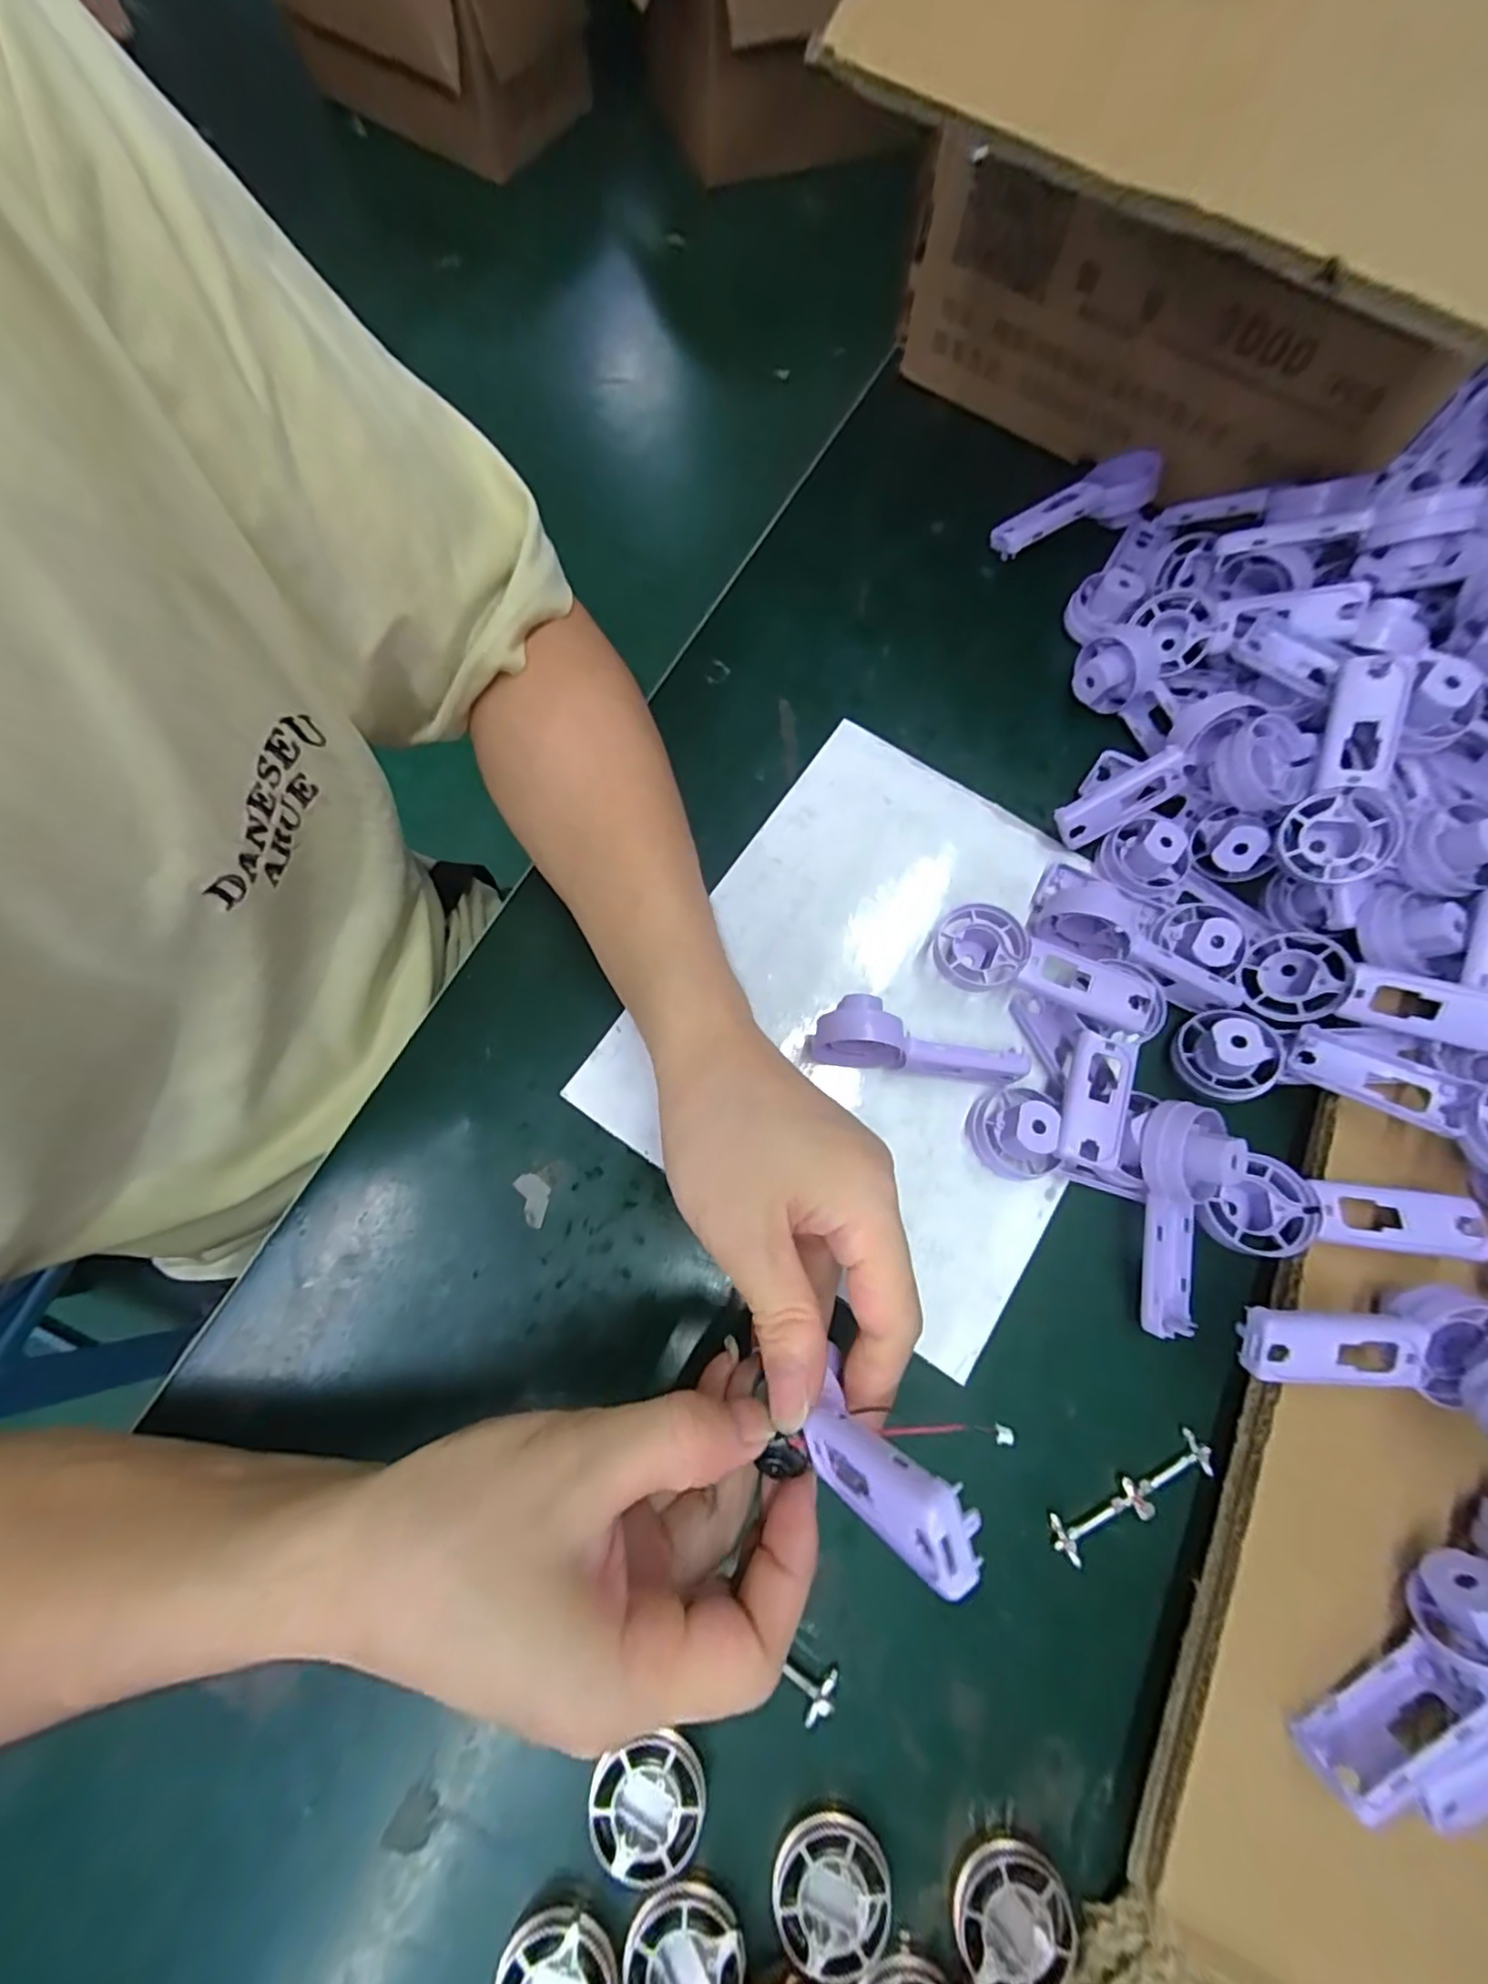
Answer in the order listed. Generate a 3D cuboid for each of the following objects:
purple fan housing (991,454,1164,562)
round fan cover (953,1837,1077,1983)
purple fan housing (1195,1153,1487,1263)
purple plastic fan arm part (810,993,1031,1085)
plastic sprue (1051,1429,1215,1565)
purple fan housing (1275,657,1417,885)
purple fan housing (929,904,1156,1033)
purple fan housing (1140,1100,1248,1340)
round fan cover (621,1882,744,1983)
[{"bbox_3d":[0.191,-0.276,0.361,0.088,0.033,0.040,-32,76,-8],"label":"purple fan housing"},{"bbox_3d":[0.091,0.317,0.215,0.039,0.009,0.037,0,74,1],"label":"round fan cover"},{"bbox_3d":[0.240,0.090,0.259,0.093,0.022,0.038,-1,73,19],"label":"purple fan housing"},{"bbox_3d":[0.075,0.026,0.281,0.092,0.046,0.021,15,74,-11],"label":"purple plastic fan arm part"},{"bbox_3d":[0.155,0.199,0.248,0.072,0.005,0.015,-26,75,-7],"label":"plastic sprue"},{"bbox_3d":[0.262,-0.095,0.275,0.040,0.023,0.091,1,102,1],"label":"purple fan housing"},{"bbox_3d":[0.133,-0.007,0.288,0.095,0.024,0.038,23,75,20],"label":"purple fan housing"},{"bbox_3d":[0.177,0.092,0.256,0.031,0.021,0.092,5,95,2],"label":"purple fan housing"},{"bbox_3d":[-0.021,0.324,0.206,0.036,0.006,0.038,0,74,1],"label":"round fan cover"}]

